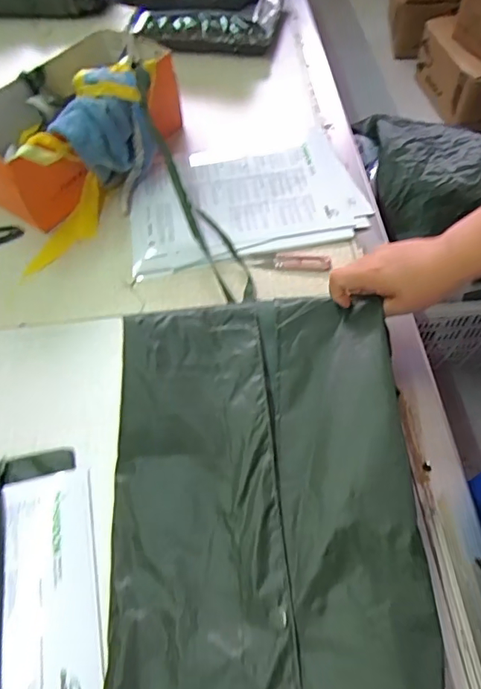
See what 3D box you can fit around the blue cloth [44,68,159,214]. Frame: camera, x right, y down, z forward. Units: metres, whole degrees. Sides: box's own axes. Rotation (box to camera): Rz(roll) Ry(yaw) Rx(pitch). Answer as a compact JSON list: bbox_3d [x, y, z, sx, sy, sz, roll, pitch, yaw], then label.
[{"bbox_3d":[-0.175,-0.272,0.651,0.091,0.136,0.123,24,63,18],"label":"blue cloth"}]

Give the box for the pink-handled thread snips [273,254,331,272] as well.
[{"bbox_3d":[0.078,-0.104,0.604,0.071,0.007,0.024,8,59,9],"label":"pink-handled thread snips"}]

